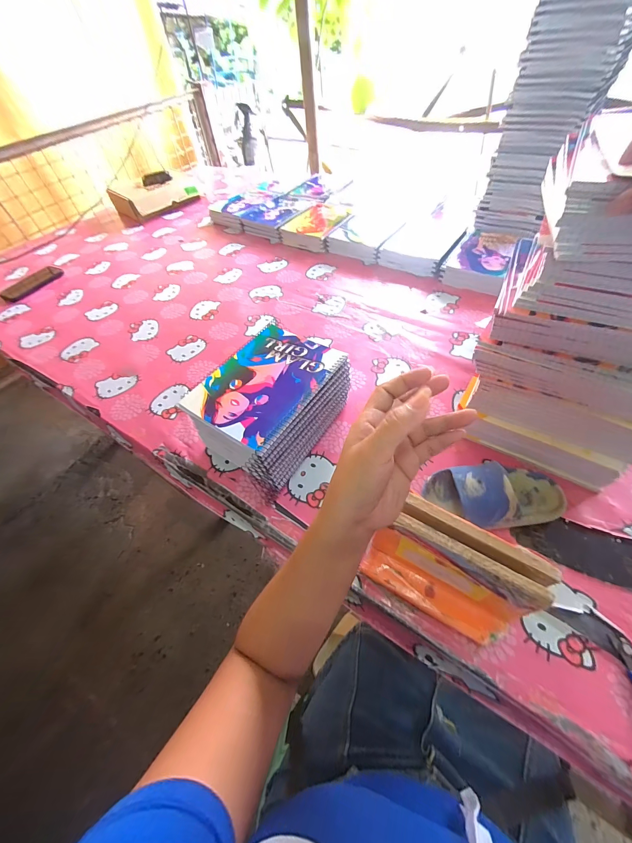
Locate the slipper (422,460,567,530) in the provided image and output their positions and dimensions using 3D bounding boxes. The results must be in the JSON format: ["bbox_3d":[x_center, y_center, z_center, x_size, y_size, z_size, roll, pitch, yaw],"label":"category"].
[{"bbox_3d":[0.231,0.091,0.405,0.169,0.061,0.077,-6,52,1],"label":"slipper"}]

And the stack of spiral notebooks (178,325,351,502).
[{"bbox_3d":[-0.066,-0.015,0.482,0.166,0.120,0.214,29,62,25],"label":"stack of spiral notebooks"}]

